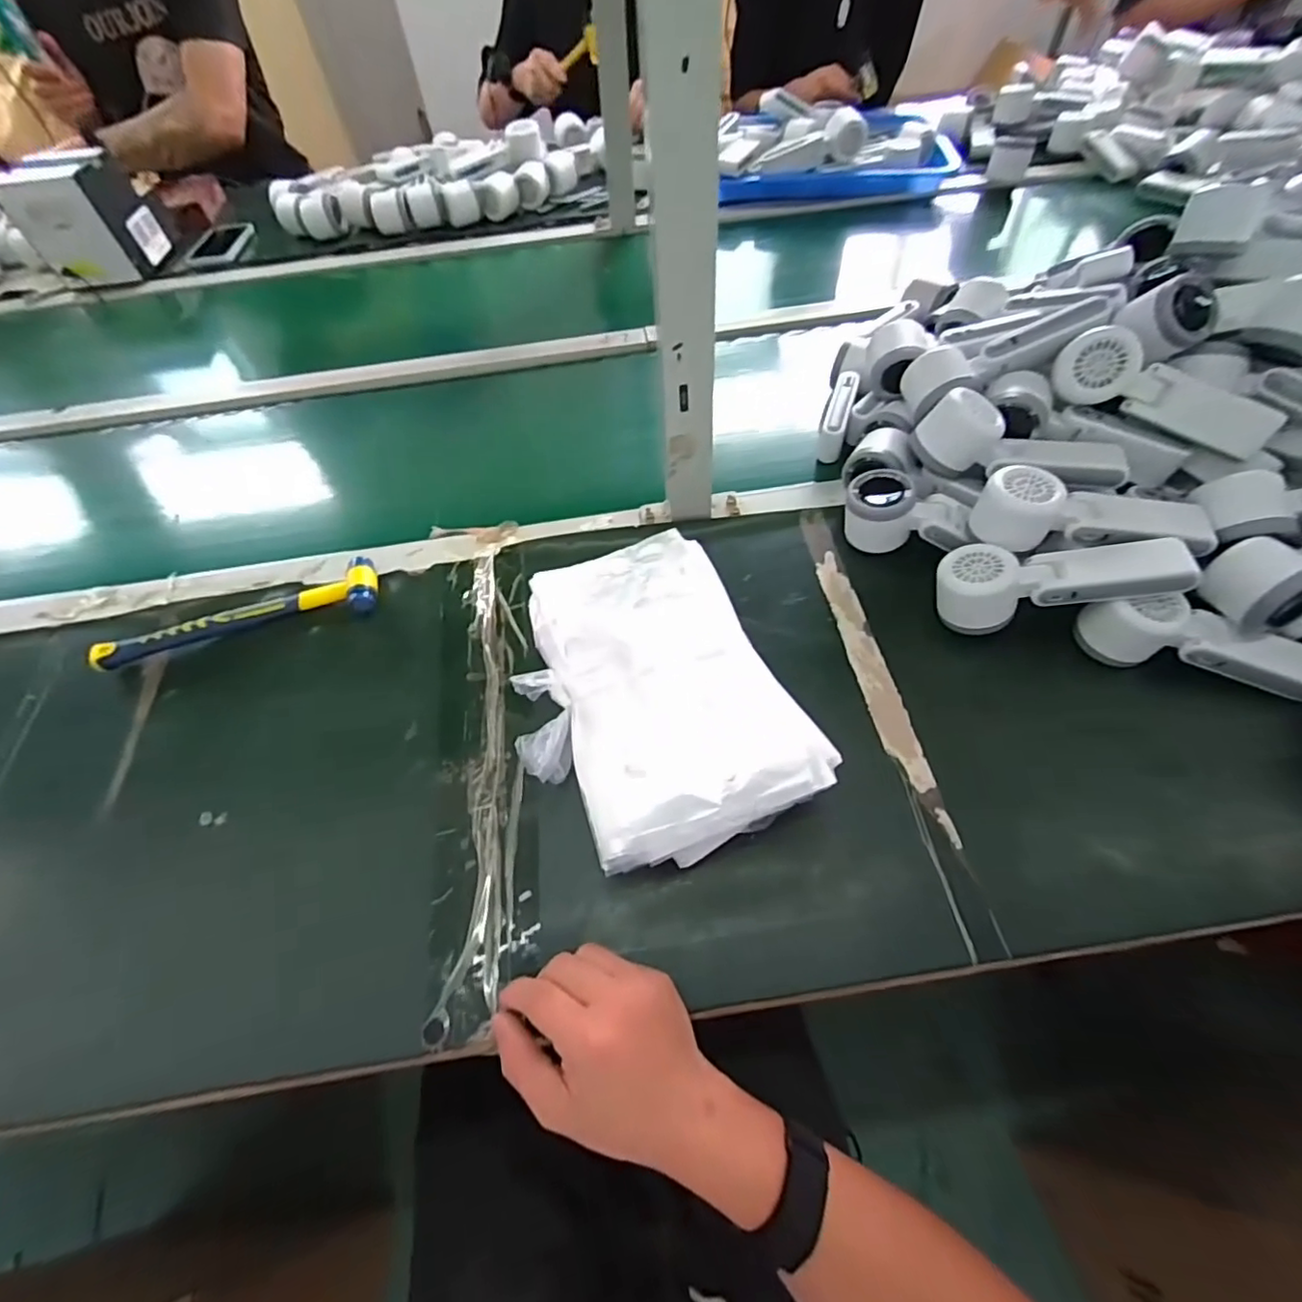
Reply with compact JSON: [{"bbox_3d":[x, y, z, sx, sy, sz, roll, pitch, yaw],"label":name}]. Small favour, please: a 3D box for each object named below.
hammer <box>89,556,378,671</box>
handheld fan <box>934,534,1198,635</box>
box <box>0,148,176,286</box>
[{"bbox_3d":[-0.375,-0.036,0.551,0.242,0.026,0.059,-13,57,-5],"label":"hammer"},{"bbox_3d":[0.319,-0.057,0.473,0.168,0.047,0.060,-6,55,20],"label":"handheld fan"},{"bbox_3d":[-0.884,-0.675,0.947,0.119,0.159,0.147,-2,57,2],"label":"box"}]

